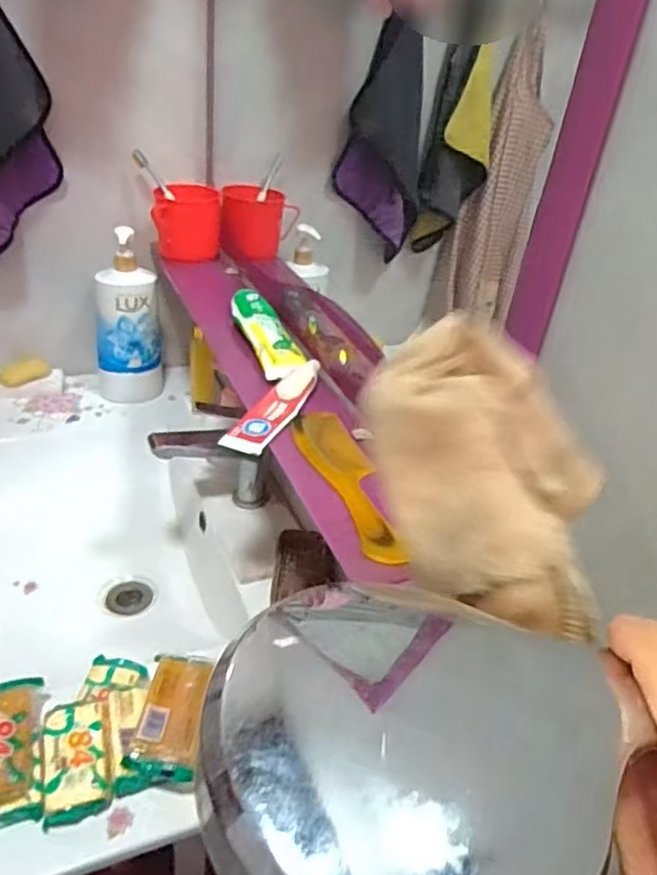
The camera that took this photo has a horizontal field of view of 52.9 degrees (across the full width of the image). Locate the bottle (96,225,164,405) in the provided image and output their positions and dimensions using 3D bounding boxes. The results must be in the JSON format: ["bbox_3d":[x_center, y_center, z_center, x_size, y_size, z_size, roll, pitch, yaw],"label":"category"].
[{"bbox_3d":[-0.315,-0.178,1.041,0.100,0.254,0.065,-4,34,-17],"label":"bottle"}]

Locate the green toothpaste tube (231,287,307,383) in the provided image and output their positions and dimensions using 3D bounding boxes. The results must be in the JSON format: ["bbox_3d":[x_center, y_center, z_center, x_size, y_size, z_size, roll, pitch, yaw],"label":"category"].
[{"bbox_3d":[-0.071,-0.121,0.761,0.047,0.025,0.190,-7,35,-21],"label":"green toothpaste tube"}]

